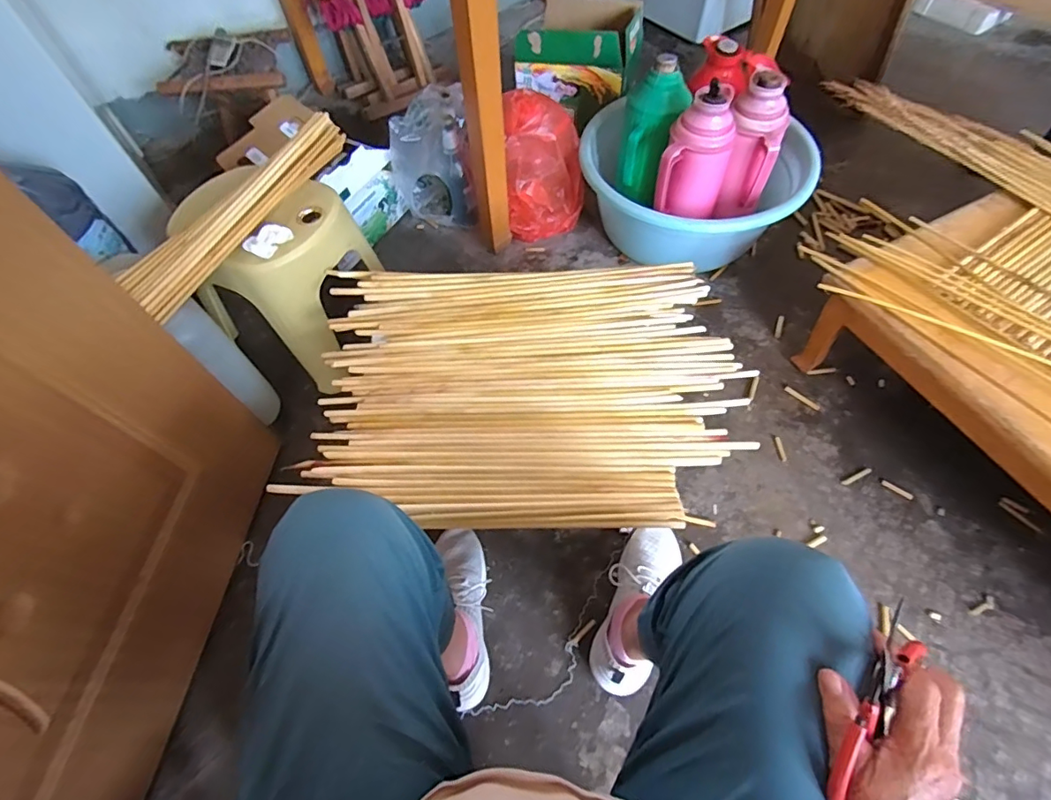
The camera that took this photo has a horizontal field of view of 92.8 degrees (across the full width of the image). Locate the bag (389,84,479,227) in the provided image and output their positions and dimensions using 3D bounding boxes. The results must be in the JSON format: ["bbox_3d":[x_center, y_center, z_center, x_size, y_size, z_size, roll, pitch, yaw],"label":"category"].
[{"bbox_3d":[-0.204,-0.545,1.159,0.190,0.275,0.121,11,61,8],"label":"bag"}]

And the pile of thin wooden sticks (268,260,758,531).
[{"bbox_3d":[0.008,-0.031,0.737,0.612,0.033,0.430,0,60,2],"label":"pile of thin wooden sticks"}]

